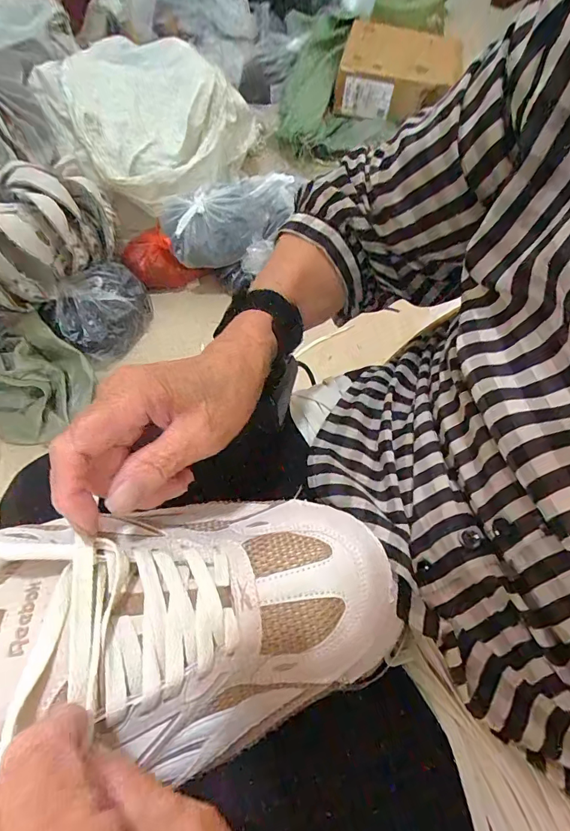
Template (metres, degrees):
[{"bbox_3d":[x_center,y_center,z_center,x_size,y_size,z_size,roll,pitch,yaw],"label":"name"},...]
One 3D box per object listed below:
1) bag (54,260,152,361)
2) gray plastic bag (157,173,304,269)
[{"bbox_3d":[-0.403,-0.235,0.943,0.126,0.148,0.228,30,64,21],"label":"bag"},{"bbox_3d":[-0.107,-0.449,0.976,0.332,0.129,0.143,-24,59,-11],"label":"gray plastic bag"}]

